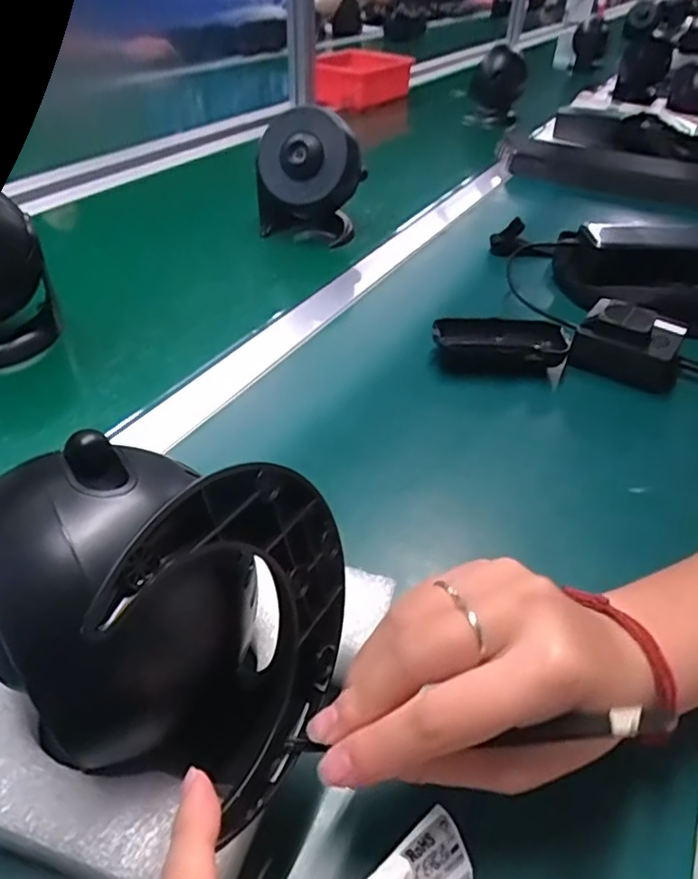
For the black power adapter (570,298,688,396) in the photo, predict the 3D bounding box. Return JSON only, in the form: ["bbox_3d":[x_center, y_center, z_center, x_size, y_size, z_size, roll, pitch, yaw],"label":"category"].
[{"bbox_3d":[0.237,-0.081,0.503,0.085,0.049,0.069,19,43,18],"label":"black power adapter"}]

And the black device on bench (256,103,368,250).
[{"bbox_3d":[-0.046,-0.299,0.686,0.116,0.144,0.071,6,41,3],"label":"black device on bench"}]

